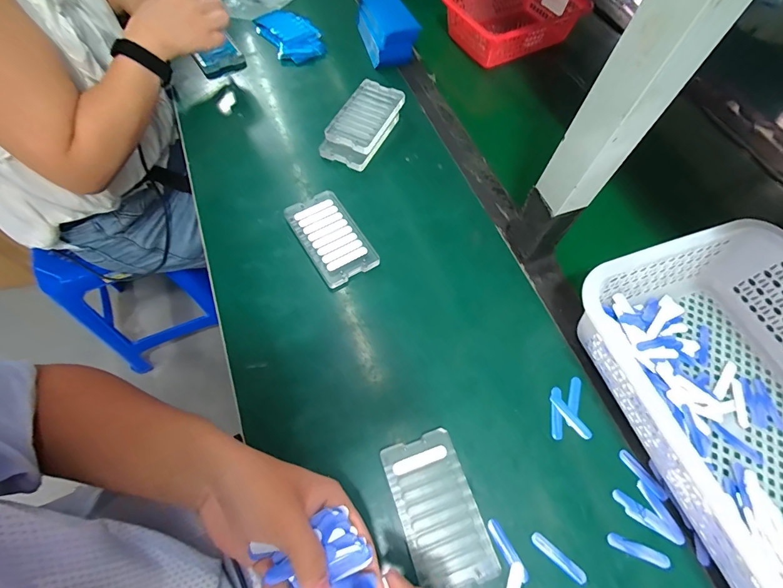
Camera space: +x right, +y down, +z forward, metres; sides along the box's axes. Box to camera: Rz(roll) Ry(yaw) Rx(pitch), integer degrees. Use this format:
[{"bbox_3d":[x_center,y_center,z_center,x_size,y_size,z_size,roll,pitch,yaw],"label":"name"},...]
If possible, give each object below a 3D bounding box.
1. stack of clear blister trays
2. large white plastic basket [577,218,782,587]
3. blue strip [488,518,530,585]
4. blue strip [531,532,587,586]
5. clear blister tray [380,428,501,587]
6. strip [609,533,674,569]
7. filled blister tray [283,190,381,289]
[{"bbox_3d":[-0.040,-0.238,0.535,0.069,0.032,0.136,25,65,10],"label":"stack of clear blister trays"},{"bbox_3d":[0.356,0.112,0.351,0.241,0.081,0.349,-17,65,-11],"label":"large white plastic basket"},{"bbox_3d":[0.100,0.222,0.329,0.012,0.006,0.051,-26,67,-14],"label":"blue strip"},{"bbox_3d":[0.145,0.228,0.330,0.050,0.005,0.012,37,68,15],"label":"blue strip"},{"bbox_3d":[0.040,0.190,0.337,0.067,0.011,0.119,-17,65,-11],"label":"clear blister tray"},{"bbox_3d":[0.217,0.225,0.334,0.052,0.004,0.011,20,64,7],"label":"strip"},{"bbox_3d":[-0.073,-0.069,0.456,0.069,0.014,0.120,-30,68,-16],"label":"filled blister tray"}]

